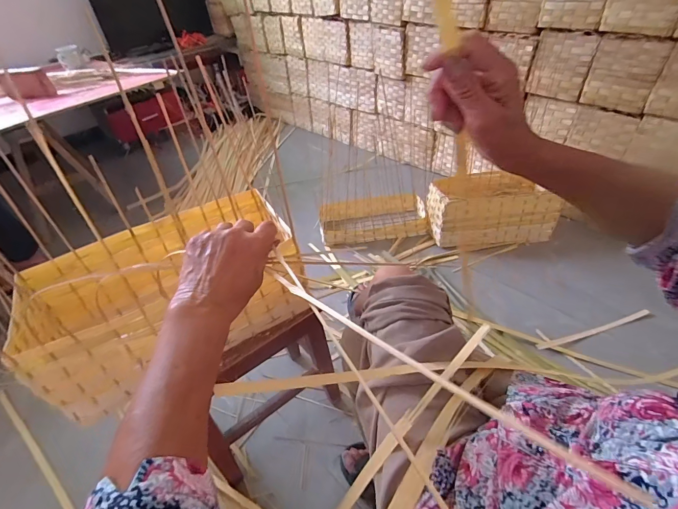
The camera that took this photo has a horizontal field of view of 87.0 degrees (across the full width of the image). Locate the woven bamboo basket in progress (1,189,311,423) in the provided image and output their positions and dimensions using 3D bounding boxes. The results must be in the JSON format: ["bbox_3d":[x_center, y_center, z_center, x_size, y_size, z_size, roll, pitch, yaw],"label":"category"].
[{"bbox_3d":[-0.285,0.059,0.625,0.417,0.163,0.211,-28,45,-23],"label":"woven bamboo basket in progress"}]

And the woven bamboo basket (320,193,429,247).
[{"bbox_3d":[0.141,-0.141,1.512,0.442,0.092,0.241,-11,41,-5],"label":"woven bamboo basket"}]

